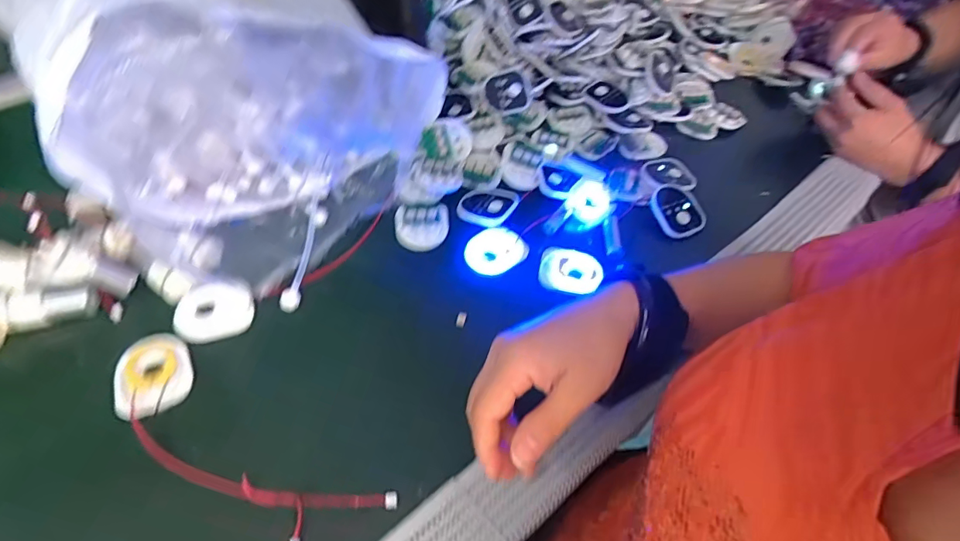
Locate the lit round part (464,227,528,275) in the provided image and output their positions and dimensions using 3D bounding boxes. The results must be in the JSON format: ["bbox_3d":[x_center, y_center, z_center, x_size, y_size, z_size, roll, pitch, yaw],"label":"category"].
[{"bbox_3d":[0.015,-0.020,0.475,0.057,0.009,0.044,-35,59,-29],"label":"lit round part"}]

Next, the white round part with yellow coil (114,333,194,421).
[{"bbox_3d":[-0.242,0.075,0.372,0.050,0.009,0.061,-23,54,-21],"label":"white round part with yellow coil"}]

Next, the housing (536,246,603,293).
[{"bbox_3d":[0.084,-0.001,0.465,0.057,0.009,0.052,12,49,8],"label":"housing"}]

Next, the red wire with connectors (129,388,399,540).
[{"bbox_3d":[-0.158,0.134,0.331,0.202,0.005,0.054,18,50,12],"label":"red wire with connectors"}]

